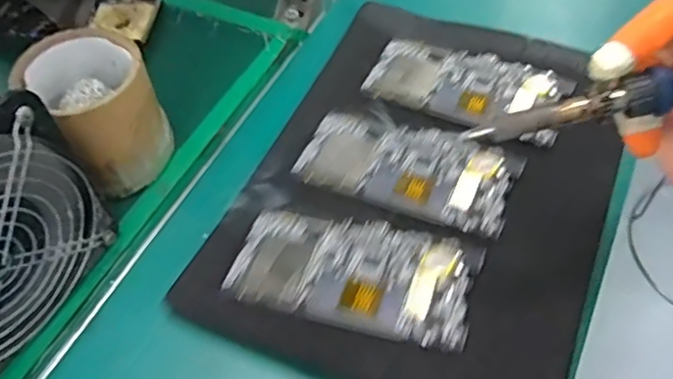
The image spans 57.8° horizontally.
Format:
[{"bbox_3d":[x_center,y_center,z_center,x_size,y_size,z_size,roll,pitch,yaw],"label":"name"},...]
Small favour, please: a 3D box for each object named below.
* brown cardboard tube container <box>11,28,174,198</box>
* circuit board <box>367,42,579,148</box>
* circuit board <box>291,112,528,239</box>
[{"bbox_3d":[-0.168,-0.059,0.448,0.070,0.093,0.097,-39,59,-22],"label":"brown cardboard tube container"},{"bbox_3d":[0.106,-0.087,0.497,0.155,0.006,0.077,21,57,19],"label":"circuit board"},{"bbox_3d":[0.050,-0.020,0.449,0.155,0.007,0.079,19,57,18],"label":"circuit board"}]

